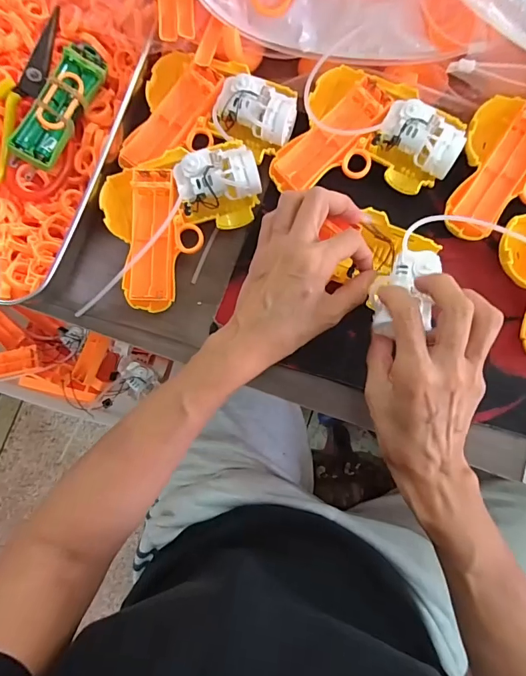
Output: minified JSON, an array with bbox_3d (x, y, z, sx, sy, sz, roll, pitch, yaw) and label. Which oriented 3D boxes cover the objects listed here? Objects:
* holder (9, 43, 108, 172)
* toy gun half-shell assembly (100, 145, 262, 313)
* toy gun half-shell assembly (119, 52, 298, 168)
[{"bbox_3d":[-0.166,-0.193,0.336,0.029,0.024,0.117,20,83,5],"label":"holder"},{"bbox_3d":[-0.064,-0.098,0.346,0.132,0.035,0.119,-16,81,0],"label":"toy gun half-shell assembly"},{"bbox_3d":[-0.046,-0.197,0.367,0.143,0.040,0.100,11,82,4],"label":"toy gun half-shell assembly"}]

